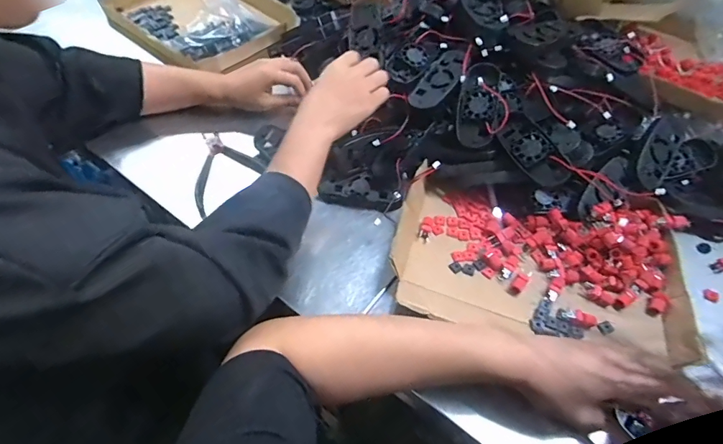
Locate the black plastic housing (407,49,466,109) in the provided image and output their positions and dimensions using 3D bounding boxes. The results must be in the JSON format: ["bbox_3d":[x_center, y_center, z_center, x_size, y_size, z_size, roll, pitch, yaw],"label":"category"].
[{"bbox_3d":[0.107,-0.196,0.580,0.047,0.010,0.108,31,75,19],"label":"black plastic housing"}]

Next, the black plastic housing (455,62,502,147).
[{"bbox_3d":[0.153,-0.155,0.551,0.051,0.020,0.112,10,79,5],"label":"black plastic housing"}]

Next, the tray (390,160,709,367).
[{"bbox_3d":[0.211,0.041,0.508,0.335,0.041,0.217,11,53,6],"label":"tray"}]

